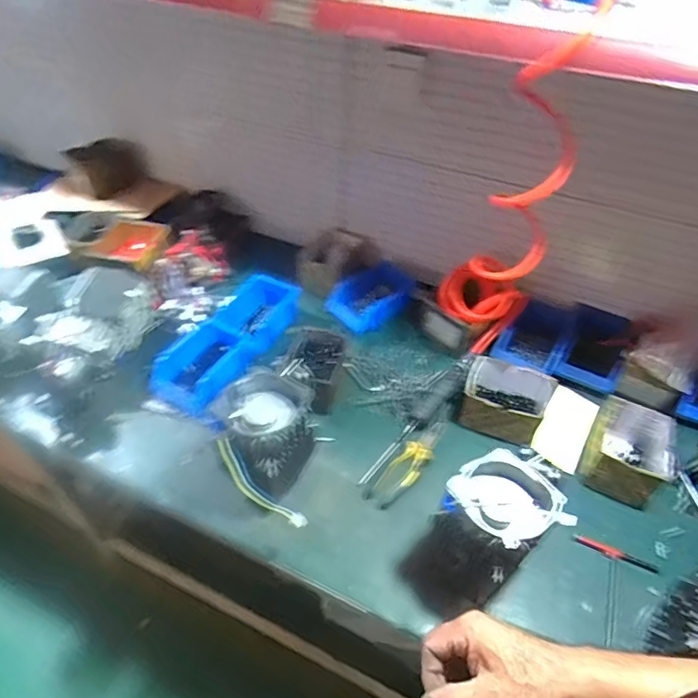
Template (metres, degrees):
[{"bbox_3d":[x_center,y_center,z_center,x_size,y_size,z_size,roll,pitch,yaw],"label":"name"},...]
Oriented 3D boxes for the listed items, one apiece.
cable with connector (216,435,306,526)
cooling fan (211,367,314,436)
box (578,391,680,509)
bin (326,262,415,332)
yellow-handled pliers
[{"bbox_3d":[-0.134,0.201,0.707,0.172,0.023,0.036,44,55,5],"label":"cable with connector"},{"bbox_3d":[-0.128,0.082,0.732,0.114,0.044,0.106,22,49,17],"label":"cooling fan"},{"bbox_3d":[0.500,0.186,0.868,0.142,0.114,0.180,27,51,21],"label":"box"},{"bbox_3d":[0.048,-0.132,1.172,0.142,0.054,0.225,30,52,23],"label":"bin"},{"bbox_3d":[0.115,0.204,0.886,0.055,0.027,0.207,33,53,26],"label":"yellow-handled pliers"}]

